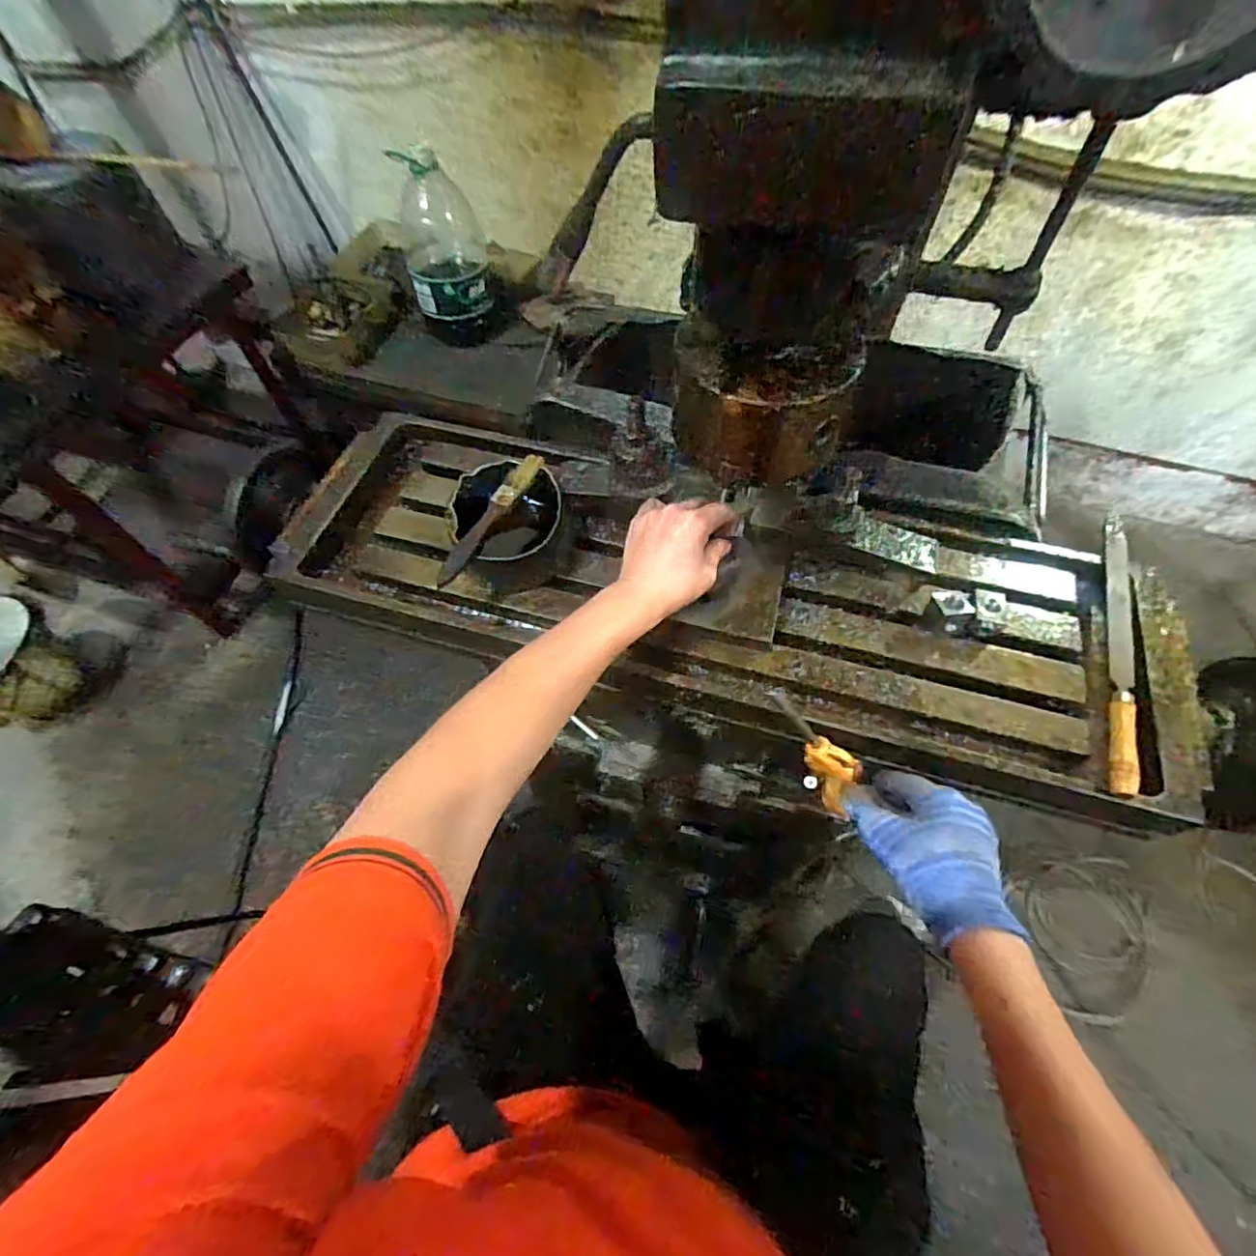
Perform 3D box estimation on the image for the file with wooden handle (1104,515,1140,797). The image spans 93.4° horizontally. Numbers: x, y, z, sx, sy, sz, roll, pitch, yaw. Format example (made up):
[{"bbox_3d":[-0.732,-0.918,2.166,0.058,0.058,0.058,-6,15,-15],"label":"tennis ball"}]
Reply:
[{"bbox_3d":[0.421,0.010,0.504,0.022,0.021,0.285,18,62,11],"label":"file with wooden handle"}]

